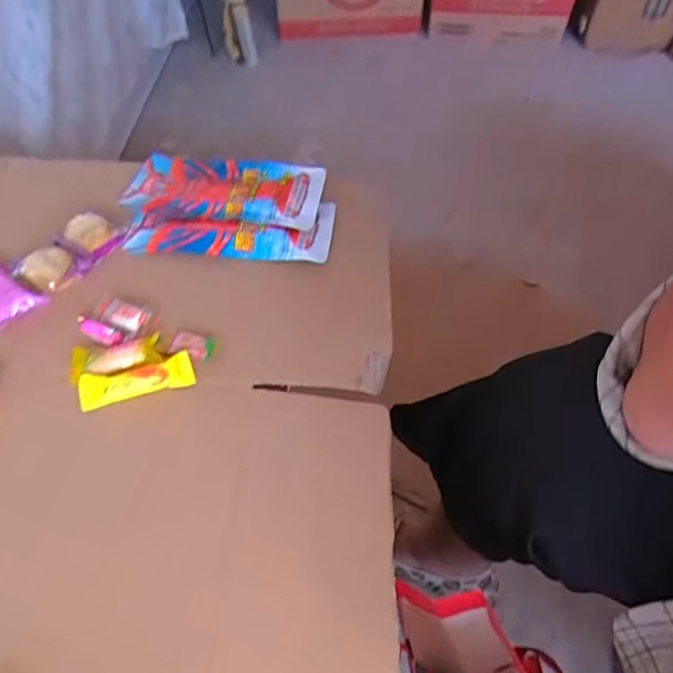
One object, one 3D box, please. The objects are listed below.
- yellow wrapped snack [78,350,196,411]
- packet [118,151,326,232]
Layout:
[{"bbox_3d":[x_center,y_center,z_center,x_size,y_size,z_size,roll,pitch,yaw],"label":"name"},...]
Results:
[{"bbox_3d":[-0.156,0.034,0.423,0.084,0.008,0.031,-12,54,-10],"label":"yellow wrapped snack"},{"bbox_3d":[-0.115,-0.155,0.564,0.198,0.022,0.095,10,53,7],"label":"packet"}]

